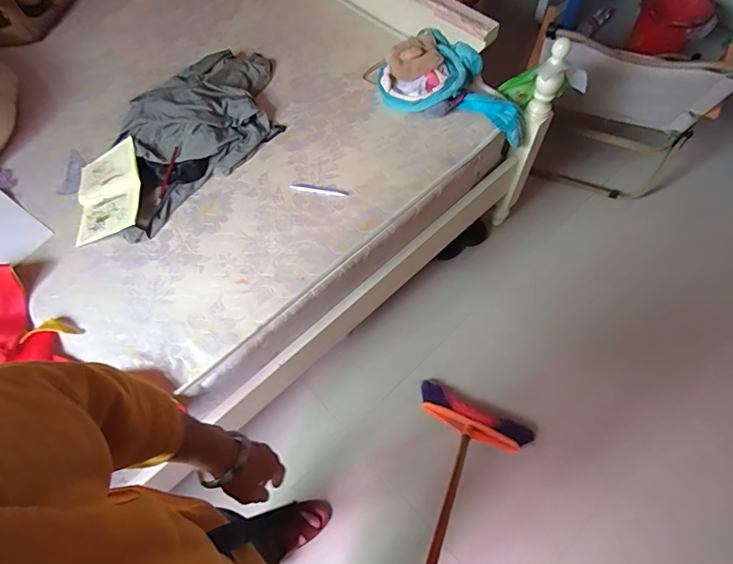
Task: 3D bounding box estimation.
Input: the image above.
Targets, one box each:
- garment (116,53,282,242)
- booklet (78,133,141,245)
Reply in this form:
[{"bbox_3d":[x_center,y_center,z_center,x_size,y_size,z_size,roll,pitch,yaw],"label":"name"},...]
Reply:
[{"bbox_3d":[-0.456,-0.409,1.075,0.320,0.105,0.596,39,72,19],"label":"garment"},{"bbox_3d":[-0.624,-0.218,1.014,0.170,0.022,0.230,-16,72,10],"label":"booklet"}]

